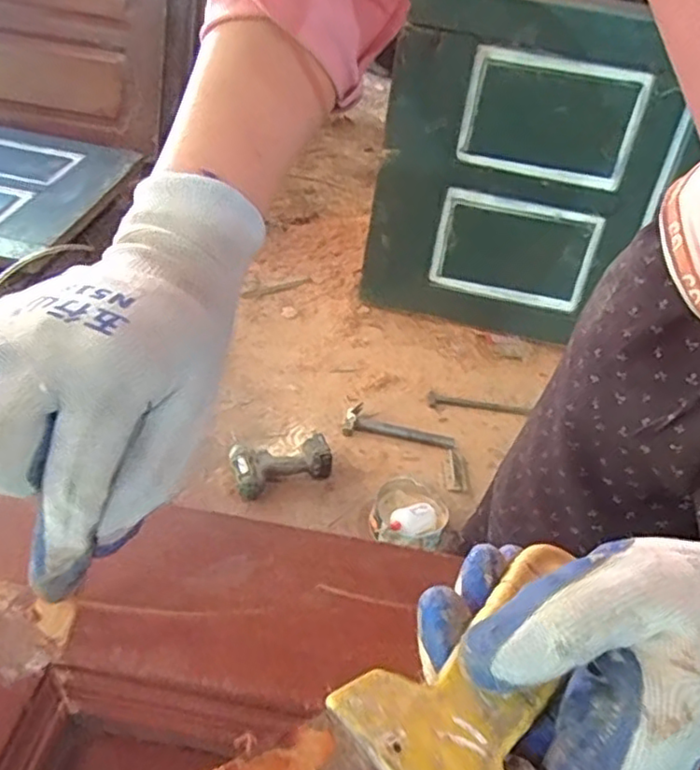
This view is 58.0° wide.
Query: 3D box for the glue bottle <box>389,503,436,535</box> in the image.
[{"bbox_3d":[0.122,0.262,1.217,0.107,0.038,0.059,-17,45,-27],"label":"glue bottle"}]

